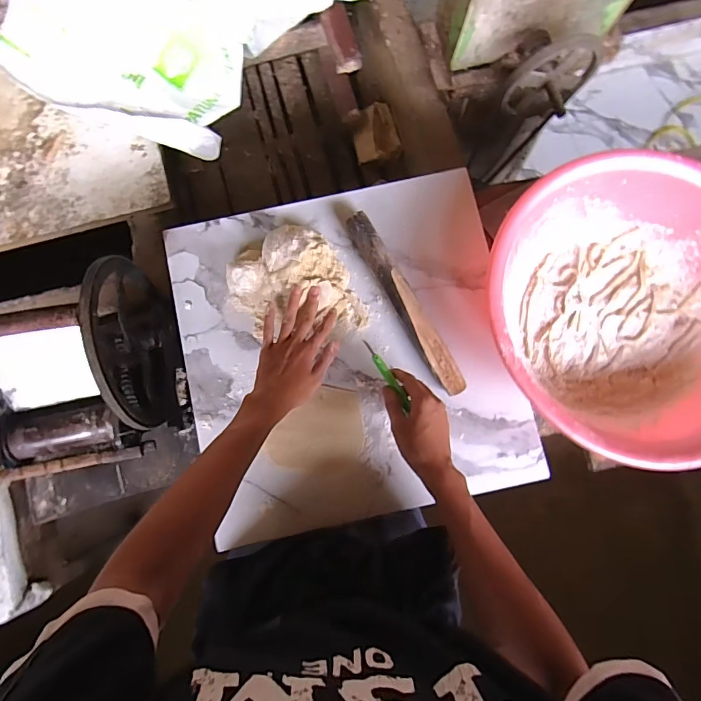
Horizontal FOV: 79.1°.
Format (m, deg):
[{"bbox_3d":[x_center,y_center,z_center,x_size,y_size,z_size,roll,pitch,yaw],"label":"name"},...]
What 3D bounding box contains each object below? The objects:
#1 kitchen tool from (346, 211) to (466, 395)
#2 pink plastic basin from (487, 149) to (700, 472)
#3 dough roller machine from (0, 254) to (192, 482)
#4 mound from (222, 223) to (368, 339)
[{"bbox_3d":[0.079,-0.074,0.633,0.038,0.037,0.292,-30,84,-5],"label":"kitchen tool"},{"bbox_3d":[0.392,-0.054,0.601,0.393,0.138,0.391,0,84,3],"label":"pink plastic basin"},{"bbox_3d":[-0.402,0.033,0.652,0.232,0.272,0.278,-12,84,2],"label":"dough roller machine"},{"bbox_3d":[-0.085,-0.084,0.622,0.168,0.065,0.170,0,84,3],"label":"mound"}]

